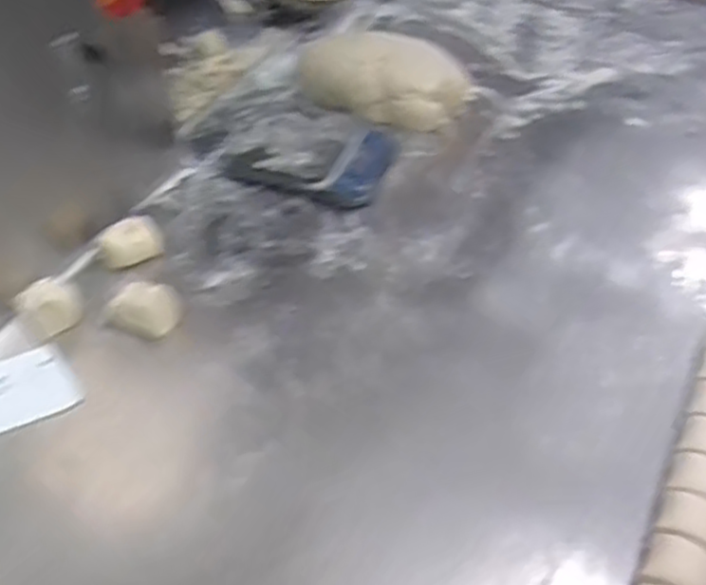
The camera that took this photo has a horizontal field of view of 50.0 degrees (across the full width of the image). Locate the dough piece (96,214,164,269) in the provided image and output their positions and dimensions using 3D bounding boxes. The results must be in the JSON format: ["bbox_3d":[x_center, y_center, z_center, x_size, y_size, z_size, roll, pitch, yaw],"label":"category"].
[{"bbox_3d":[-0.253,-0.059,0.868,0.050,0.050,0.074,36,55,29],"label":"dough piece"}]

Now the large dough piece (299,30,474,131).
[{"bbox_3d":[0.046,-0.327,1.115,0.246,0.083,0.152,19,49,17],"label":"large dough piece"}]

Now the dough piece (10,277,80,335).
[{"bbox_3d":[-0.322,0.009,0.798,0.061,0.045,0.072,-22,50,-21],"label":"dough piece"}]

